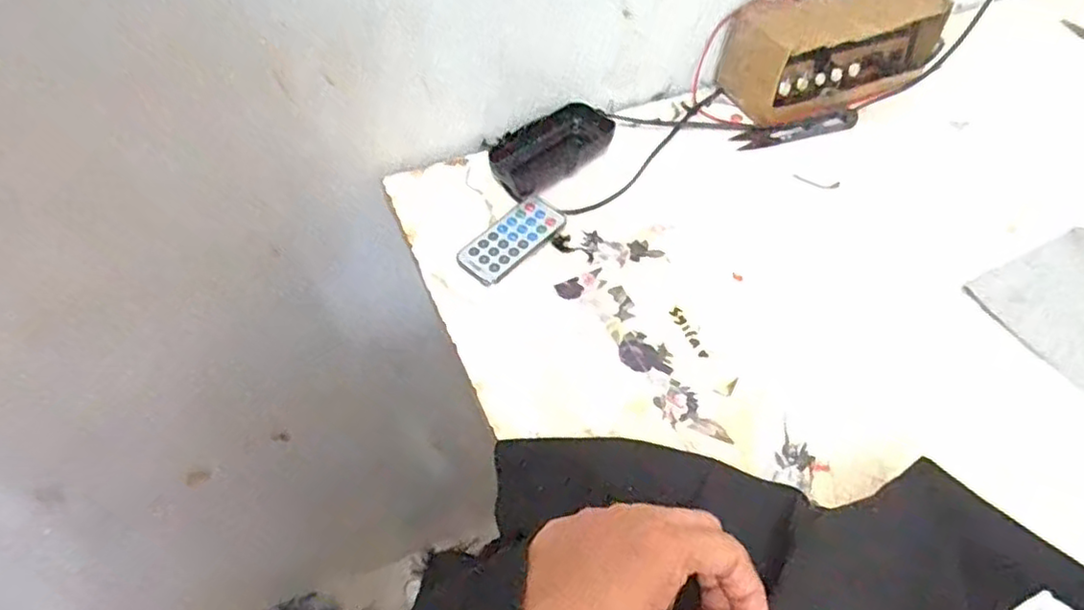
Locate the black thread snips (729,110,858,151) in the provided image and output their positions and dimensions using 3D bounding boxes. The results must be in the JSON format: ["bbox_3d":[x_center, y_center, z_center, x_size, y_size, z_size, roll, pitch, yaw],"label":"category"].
[{"bbox_3d":[0.217,-0.152,0.576,0.108,0.006,0.025,-11,50,-6],"label":"black thread snips"}]

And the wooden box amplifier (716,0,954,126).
[{"bbox_3d":[0.260,-0.227,0.590,0.194,0.089,0.082,-17,50,-10],"label":"wooden box amplifier"}]

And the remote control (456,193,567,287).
[{"bbox_3d":[-0.022,-0.049,0.500,0.040,0.005,0.088,42,64,15],"label":"remote control"}]

